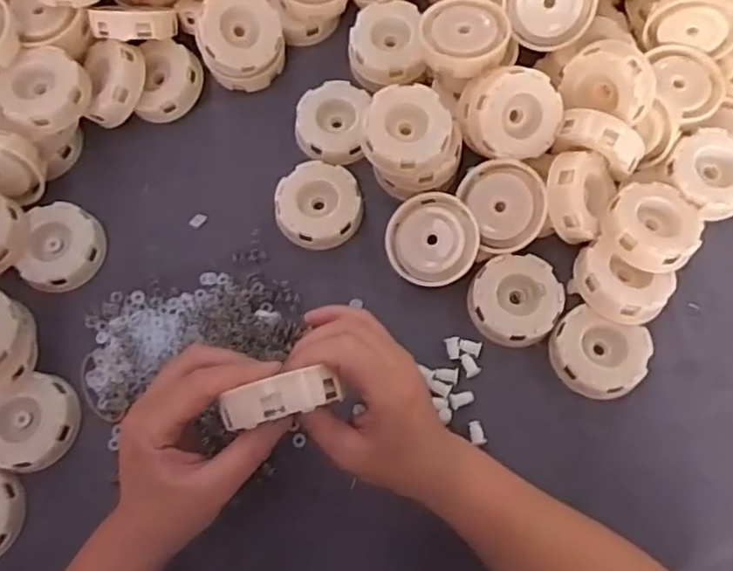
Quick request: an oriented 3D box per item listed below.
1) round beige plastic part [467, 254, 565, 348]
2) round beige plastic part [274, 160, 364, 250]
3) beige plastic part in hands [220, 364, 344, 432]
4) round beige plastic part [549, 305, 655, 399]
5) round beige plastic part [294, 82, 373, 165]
[{"bbox_3d":[0.108,0.010,0.457,0.064,0.015,0.066,0,73,1],"label":"round beige plastic part"},{"bbox_3d":[-0.037,-0.063,0.490,0.065,0.022,0.066,0,73,1],"label":"round beige plastic part"},{"bbox_3d":[-0.043,0.057,0.318,0.059,0.014,0.020,-12,73,-13],"label":"beige plastic part in hands"},{"bbox_3d":[0.165,0.050,0.446,0.064,0.017,0.058,23,75,8],"label":"round beige plastic part"},{"bbox_3d":[-0.028,-0.131,0.508,0.056,0.021,0.066,5,73,2],"label":"round beige plastic part"}]

